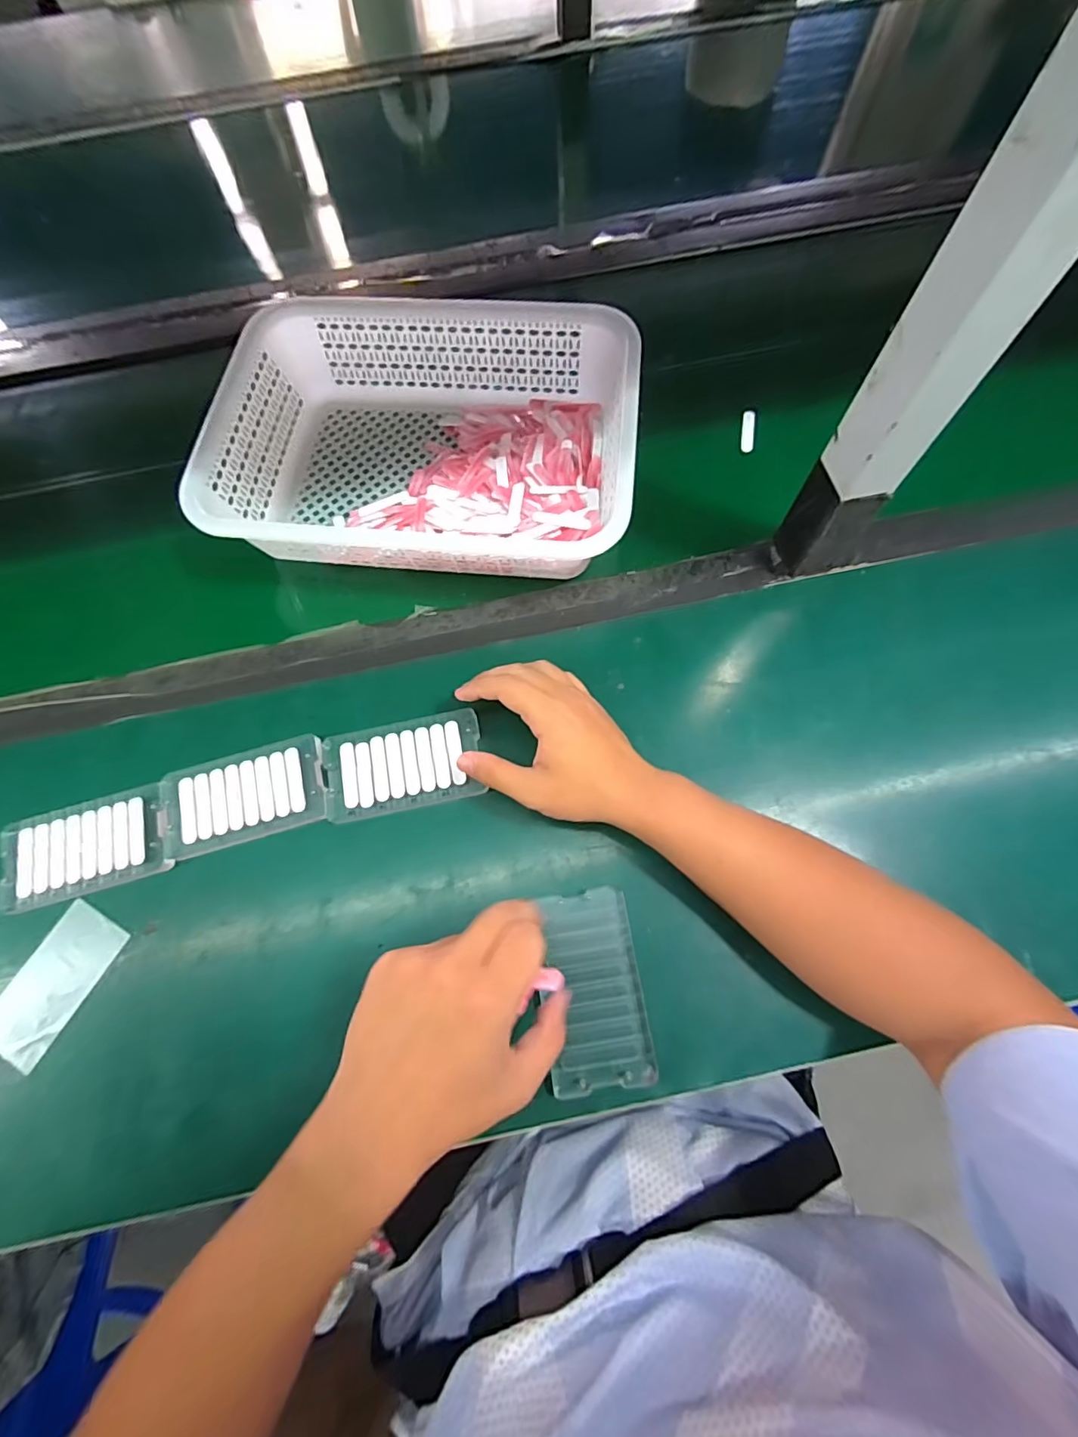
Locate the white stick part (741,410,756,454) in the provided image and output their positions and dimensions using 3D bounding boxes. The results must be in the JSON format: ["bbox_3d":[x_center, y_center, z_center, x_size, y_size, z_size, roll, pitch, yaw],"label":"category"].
[{"bbox_3d":[0.207,-0.284,0.525,0.012,0.008,0.047,7,70,5],"label":"white stick part"}]

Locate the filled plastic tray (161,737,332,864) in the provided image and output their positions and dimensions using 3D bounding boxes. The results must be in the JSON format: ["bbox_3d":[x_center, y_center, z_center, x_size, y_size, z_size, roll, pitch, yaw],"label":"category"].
[{"bbox_3d":[-0.227,0.060,0.412,0.122,0.010,0.070,-14,71,-3],"label":"filled plastic tray"}]

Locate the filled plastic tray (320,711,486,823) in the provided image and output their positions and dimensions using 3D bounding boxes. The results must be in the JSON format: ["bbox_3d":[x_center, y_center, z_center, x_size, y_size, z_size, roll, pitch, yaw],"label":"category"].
[{"bbox_3d":[-0.107,0.036,0.414,0.121,0.006,0.071,-11,70,-2],"label":"filled plastic tray"}]

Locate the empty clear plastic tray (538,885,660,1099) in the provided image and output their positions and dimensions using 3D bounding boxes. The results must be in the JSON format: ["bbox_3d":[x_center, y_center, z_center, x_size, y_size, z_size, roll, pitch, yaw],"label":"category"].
[{"bbox_3d":[0.037,0.183,0.362,0.064,0.007,0.120,-8,69,0],"label":"empty clear plastic tray"}]

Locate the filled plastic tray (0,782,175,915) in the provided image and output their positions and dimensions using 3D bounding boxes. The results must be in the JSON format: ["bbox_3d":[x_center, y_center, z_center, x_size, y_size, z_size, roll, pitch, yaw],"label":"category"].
[{"bbox_3d":[-0.343,0.098,0.402,0.123,0.014,0.067,-16,71,-3],"label":"filled plastic tray"}]

